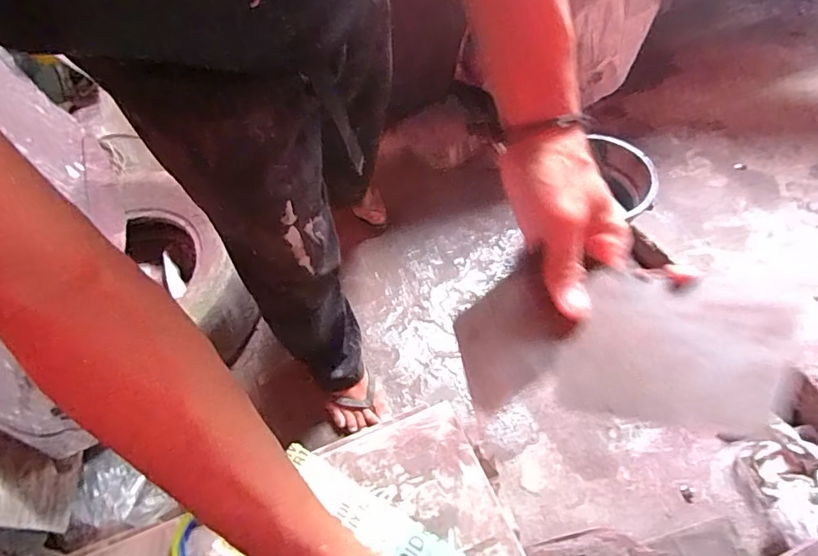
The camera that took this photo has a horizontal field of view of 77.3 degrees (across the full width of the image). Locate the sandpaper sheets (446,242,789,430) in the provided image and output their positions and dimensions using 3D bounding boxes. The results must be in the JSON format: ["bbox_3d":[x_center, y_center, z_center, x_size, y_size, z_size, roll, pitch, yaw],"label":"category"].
[{"bbox_3d":[0.115,0.048,0.328,0.202,0.006,0.115,20,75,49],"label":"sandpaper sheets"}]

